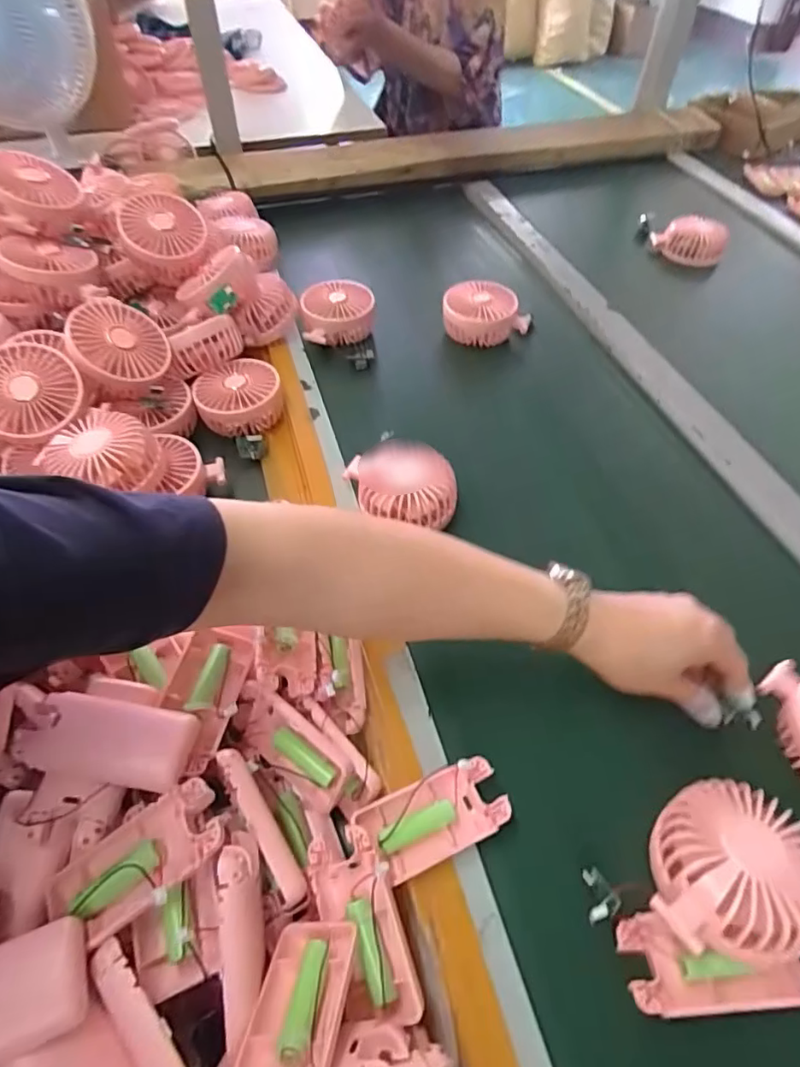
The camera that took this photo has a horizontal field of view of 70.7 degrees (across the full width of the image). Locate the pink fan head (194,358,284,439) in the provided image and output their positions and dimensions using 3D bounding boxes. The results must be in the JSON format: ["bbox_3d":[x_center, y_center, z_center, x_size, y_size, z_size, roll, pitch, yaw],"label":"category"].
[{"bbox_3d":[-0.171,-0.145,0.600,0.088,0.041,0.081,-9,53,-7],"label":"pink fan head"}]

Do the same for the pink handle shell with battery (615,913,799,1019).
[{"bbox_3d":[0.174,0.239,0.316,0.095,0.010,0.045,-3,52,-2],"label":"pink handle shell with battery"}]

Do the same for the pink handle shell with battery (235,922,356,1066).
[{"bbox_3d":[-0.052,0.237,0.268,0.048,0.014,0.094,-13,22,15],"label":"pink handle shell with battery"}]

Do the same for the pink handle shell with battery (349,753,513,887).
[{"bbox_3d":[0.023,0.176,0.351,0.087,0.017,0.045,-20,55,-15],"label":"pink handle shell with battery"}]

